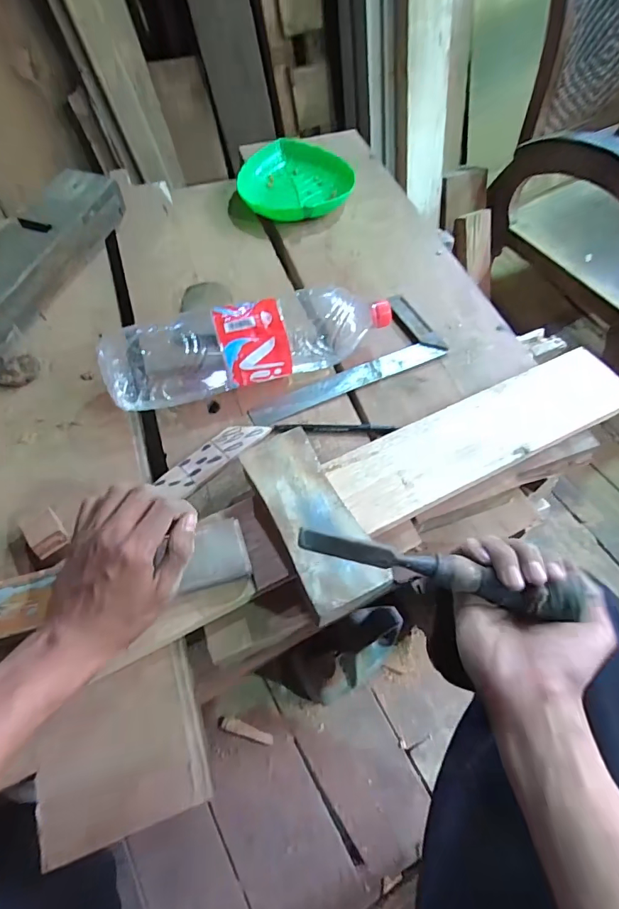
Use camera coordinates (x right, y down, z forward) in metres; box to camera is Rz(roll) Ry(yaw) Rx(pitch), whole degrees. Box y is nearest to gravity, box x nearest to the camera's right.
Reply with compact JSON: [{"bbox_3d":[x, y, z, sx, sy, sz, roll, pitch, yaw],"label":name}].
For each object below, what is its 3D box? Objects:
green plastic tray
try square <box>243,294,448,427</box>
[{"bbox_3d":[-0.021,-0.431,0.723,0.179,0.038,0.176,30,64,18],"label":"green plastic tray"},{"bbox_3d":[0.036,-0.117,0.545,0.255,0.009,0.106,-24,61,-13],"label":"try square"}]

